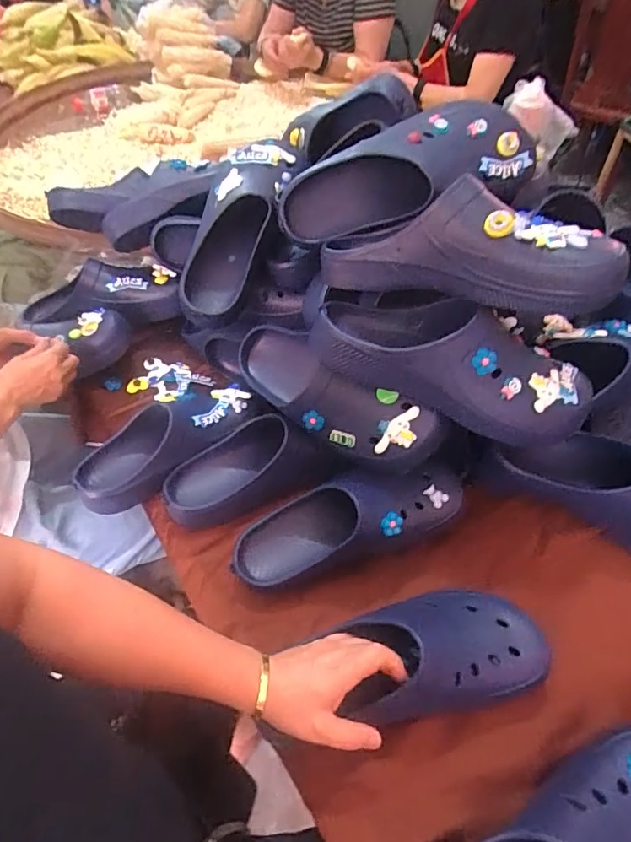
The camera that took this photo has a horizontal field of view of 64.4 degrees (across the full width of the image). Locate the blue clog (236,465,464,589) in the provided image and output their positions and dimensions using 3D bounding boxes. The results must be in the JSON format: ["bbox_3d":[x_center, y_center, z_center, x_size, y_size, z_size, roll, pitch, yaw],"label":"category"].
[{"bbox_3d":[0.038,0.120,0.566,0.266,0.098,0.083,-20,49,0],"label":"blue clog"}]

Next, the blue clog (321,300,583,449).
[{"bbox_3d":[0.142,-0.066,0.519,0.282,0.100,0.097,15,50,14],"label":"blue clog"}]

